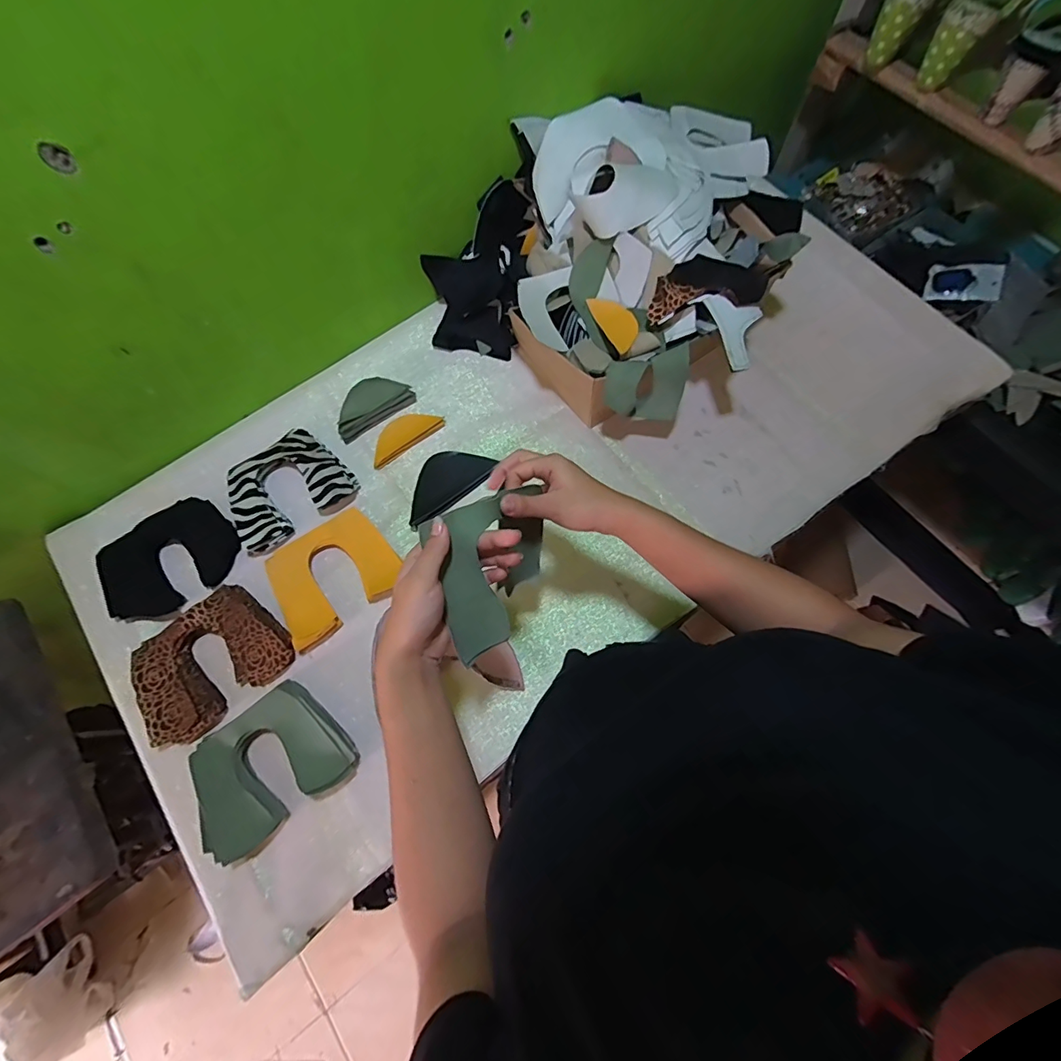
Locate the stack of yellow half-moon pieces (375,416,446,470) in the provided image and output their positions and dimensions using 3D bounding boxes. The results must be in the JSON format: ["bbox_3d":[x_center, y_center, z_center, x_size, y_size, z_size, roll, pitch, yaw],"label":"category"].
[{"bbox_3d":[-0.178,-0.135,0.672,0.111,0.005,0.048,-37,74,-10],"label":"stack of yellow half-moon pieces"}]

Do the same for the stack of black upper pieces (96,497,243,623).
[{"bbox_3d":[-0.460,0.036,0.618,0.159,0.023,0.122,-36,74,-10],"label":"stack of black upper pieces"}]

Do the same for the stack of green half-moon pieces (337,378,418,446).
[{"bbox_3d":[-0.227,-0.181,0.683,0.116,0.021,0.056,-34,73,-9],"label":"stack of green half-moon pieces"}]

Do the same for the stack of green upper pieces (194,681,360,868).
[{"bbox_3d":[-0.288,0.255,0.528,0.159,0.035,0.130,-38,74,-10],"label":"stack of green upper pieces"}]

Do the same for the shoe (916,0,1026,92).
[{"bbox_3d":[0.584,-0.672,0.625,0.077,0.128,0.091,35,76,13],"label":"shoe"}]

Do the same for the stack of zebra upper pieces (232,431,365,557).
[{"bbox_3d":[-0.325,-0.057,0.641,0.156,0.022,0.126,-36,79,-9],"label":"stack of zebra upper pieces"}]

